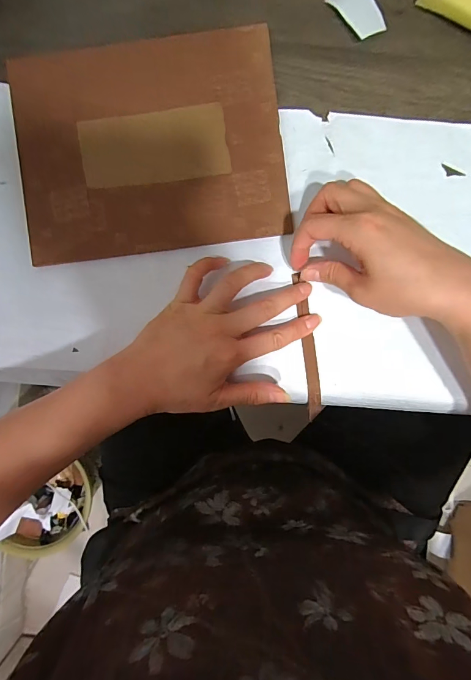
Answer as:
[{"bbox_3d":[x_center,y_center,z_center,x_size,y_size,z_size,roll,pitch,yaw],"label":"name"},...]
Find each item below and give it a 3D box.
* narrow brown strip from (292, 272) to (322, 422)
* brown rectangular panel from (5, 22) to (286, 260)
[{"bbox_3d":[0.066,0.008,0.333,0.012,0.014,0.136,-8,96,1],"label":"narrow brown strip"},{"bbox_3d":[-0.075,-0.174,0.326,0.229,0.010,0.184,-7,90,1],"label":"brown rectangular panel"}]

